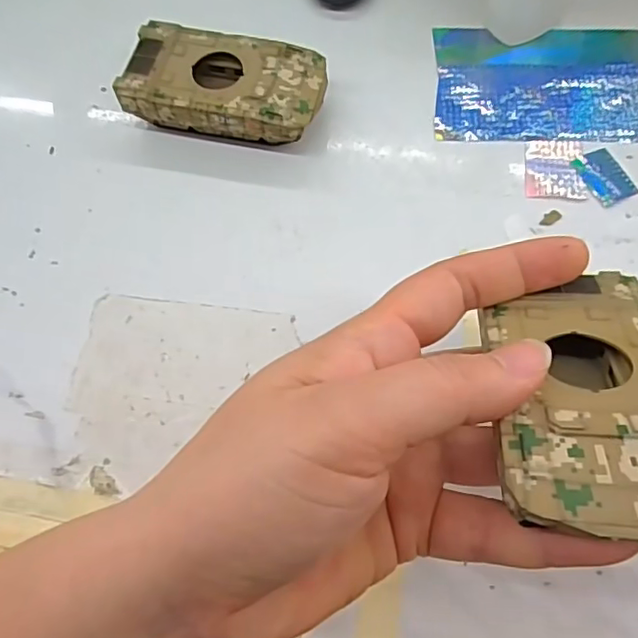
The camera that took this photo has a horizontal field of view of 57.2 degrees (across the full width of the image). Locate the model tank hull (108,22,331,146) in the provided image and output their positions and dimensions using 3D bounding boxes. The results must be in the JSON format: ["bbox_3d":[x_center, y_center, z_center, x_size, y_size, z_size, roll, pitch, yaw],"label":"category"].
[{"bbox_3d":[-0.045,-0.114,0.294,0.094,0.028,0.052,11,68,7],"label":"model tank hull"}]

